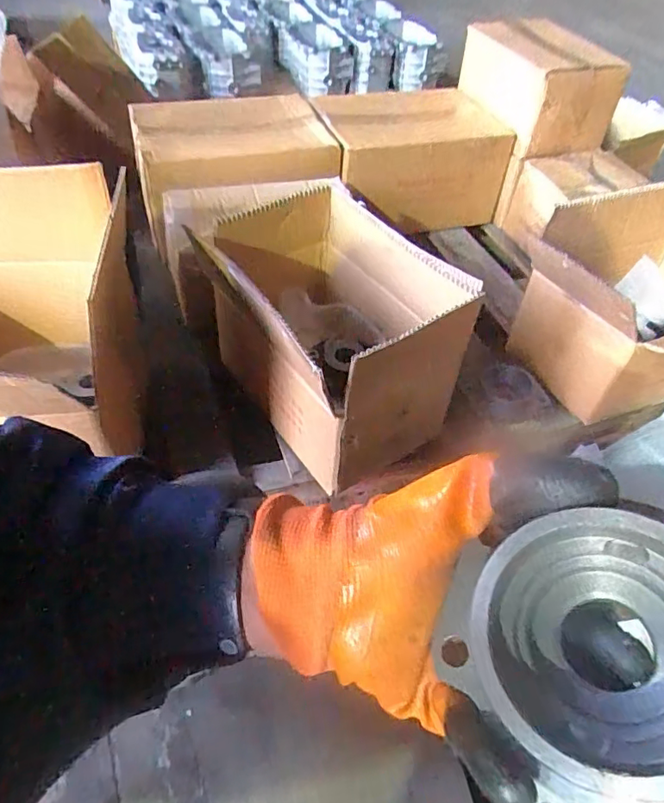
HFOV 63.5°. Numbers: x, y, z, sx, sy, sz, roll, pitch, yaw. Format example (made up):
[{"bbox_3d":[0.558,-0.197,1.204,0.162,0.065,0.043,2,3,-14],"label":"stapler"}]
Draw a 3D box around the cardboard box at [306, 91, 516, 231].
[{"bbox_3d":[0.163,-0.517,1.201,0.369,0.231,0.230,-10,50,-14],"label":"cardboard box"}]

